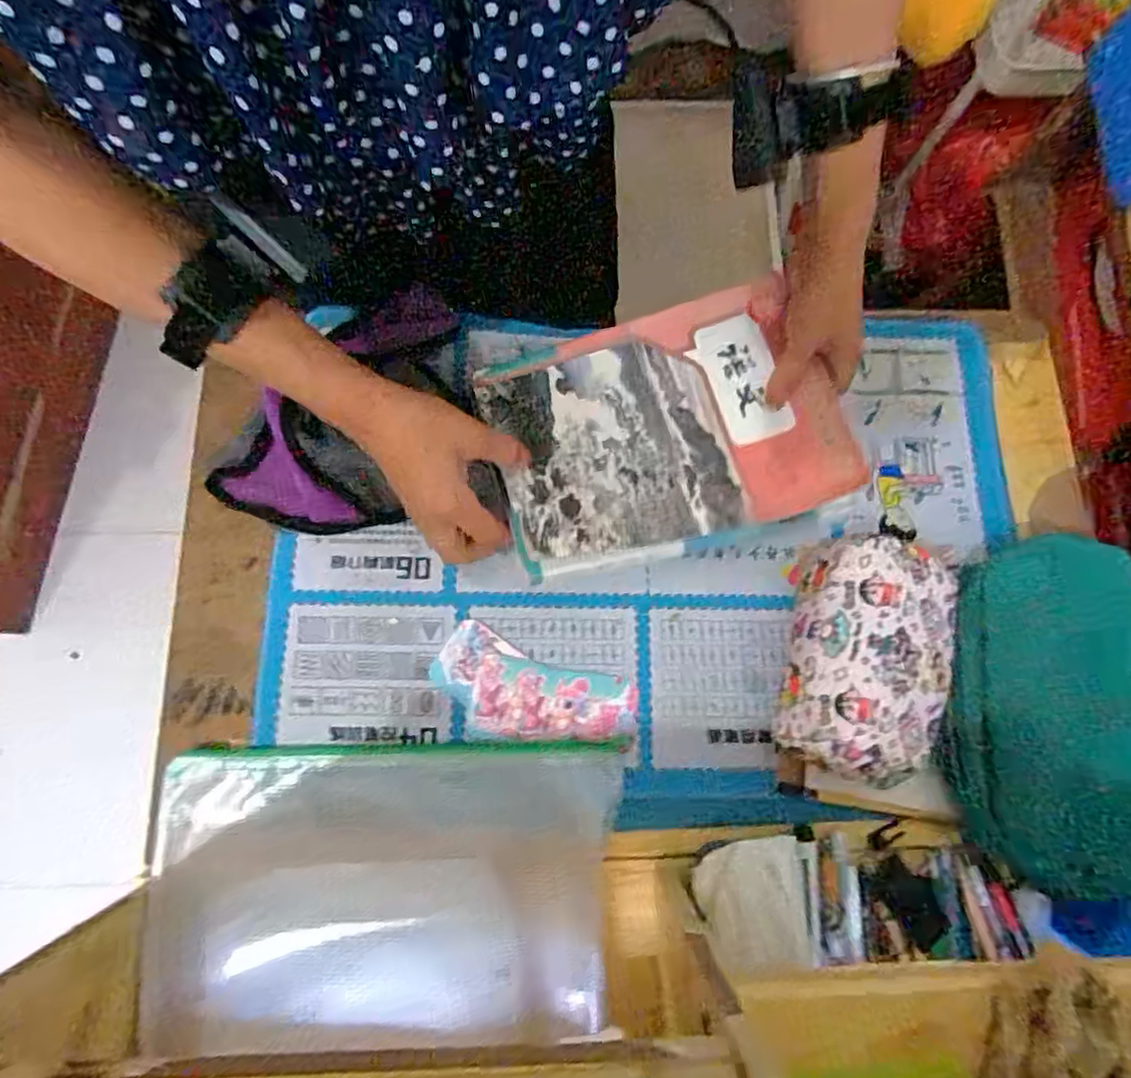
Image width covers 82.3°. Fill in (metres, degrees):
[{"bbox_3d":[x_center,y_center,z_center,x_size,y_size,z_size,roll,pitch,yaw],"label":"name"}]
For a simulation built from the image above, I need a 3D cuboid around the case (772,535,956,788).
[{"bbox_3d":[0.211,0.080,0.460,0.100,0.082,0.168,21,80,1],"label":"case"}]

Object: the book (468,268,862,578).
[{"bbox_3d":[0.072,-0.086,0.484,0.258,0.052,0.184,-15,77,-6],"label":"book"}]

